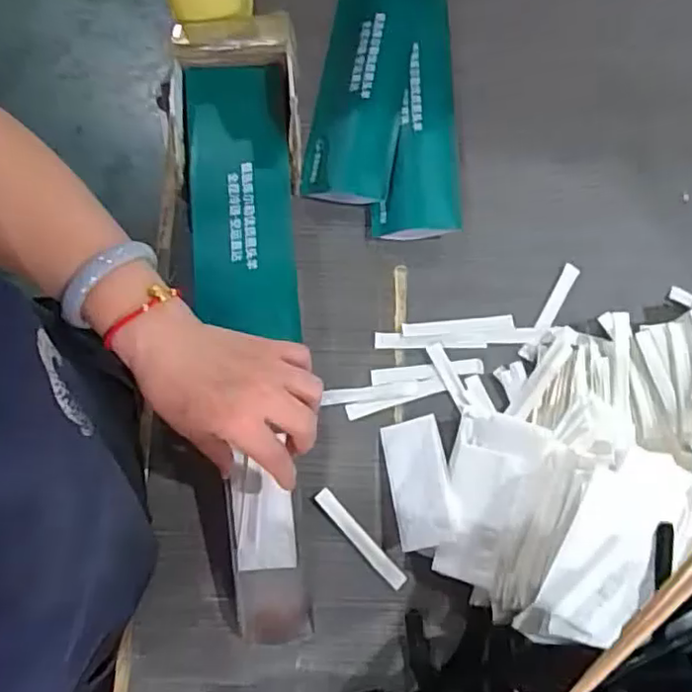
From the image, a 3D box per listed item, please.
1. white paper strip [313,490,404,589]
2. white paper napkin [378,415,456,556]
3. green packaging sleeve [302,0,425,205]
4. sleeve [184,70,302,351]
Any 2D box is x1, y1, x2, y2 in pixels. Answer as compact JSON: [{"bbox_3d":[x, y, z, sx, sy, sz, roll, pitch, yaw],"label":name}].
[{"bbox_3d":[0.011,0.148,0.478,0.014,0.004,0.092,-41,80,-8],"label":"white paper strip"},{"bbox_3d":[0.055,0.102,0.470,0.045,0.006,0.095,-17,62,14],"label":"white paper napkin"},{"bbox_3d":[0.021,-0.261,0.562,0.077,0.010,0.277,9,77,3],"label":"green packaging sleeve"},{"bbox_3d":[-0.084,-0.119,0.499,0.085,0.017,0.237,-8,73,-1],"label":"sleeve"}]

